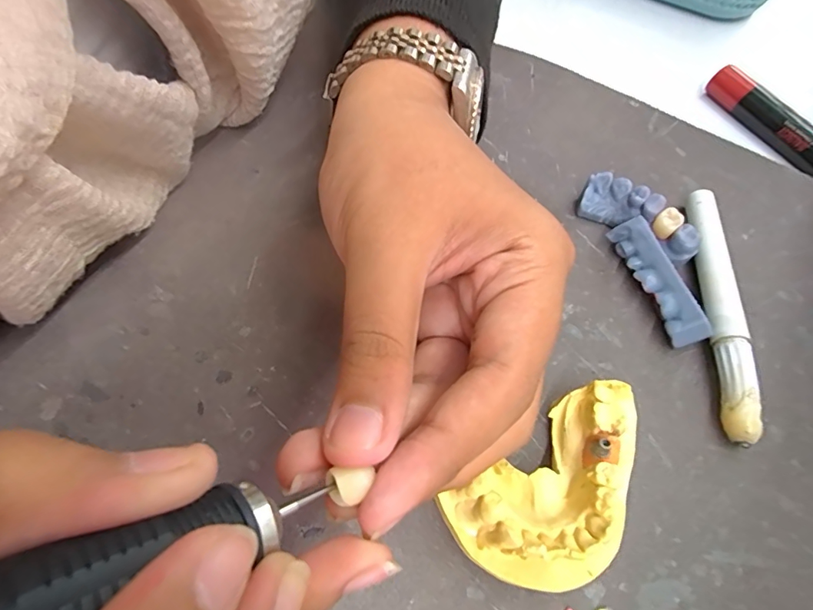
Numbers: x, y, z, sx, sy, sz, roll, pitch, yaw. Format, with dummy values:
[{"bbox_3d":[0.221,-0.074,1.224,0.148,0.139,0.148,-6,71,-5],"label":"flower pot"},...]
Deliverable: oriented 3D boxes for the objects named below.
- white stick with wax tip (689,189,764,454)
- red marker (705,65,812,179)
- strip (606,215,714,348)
[{"bbox_3d":[0.118,0.000,0.170,0.011,0.014,0.104,9,63,1],"label":"white stick with wax tip"},{"bbox_3d":[0.183,-0.085,0.214,0.015,0.012,0.088,-27,68,-16],"label":"red marker"},{"bbox_3d":[0.097,-0.009,0.172,0.011,0.016,0.052,-13,65,-10],"label":"strip"}]

